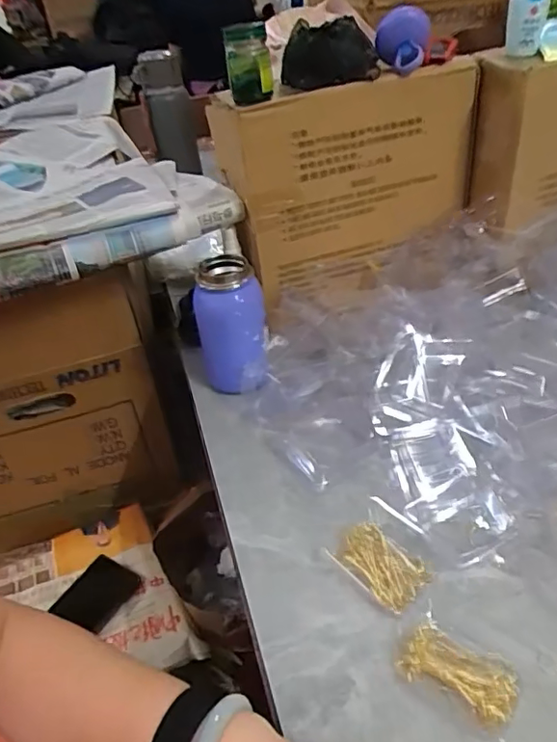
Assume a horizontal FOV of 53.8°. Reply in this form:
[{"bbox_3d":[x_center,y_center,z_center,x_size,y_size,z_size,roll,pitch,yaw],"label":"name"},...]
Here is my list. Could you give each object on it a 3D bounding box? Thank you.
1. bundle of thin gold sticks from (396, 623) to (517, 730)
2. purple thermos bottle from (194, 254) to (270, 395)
[{"bbox_3d":[0.117,0.195,0.358,0.070,0.013,0.040,18,44,28],"label":"bundle of thin gold sticks"},{"bbox_3d":[-0.051,-0.048,0.589,0.073,0.129,0.065,-11,39,-6],"label":"purple thermos bottle"}]

